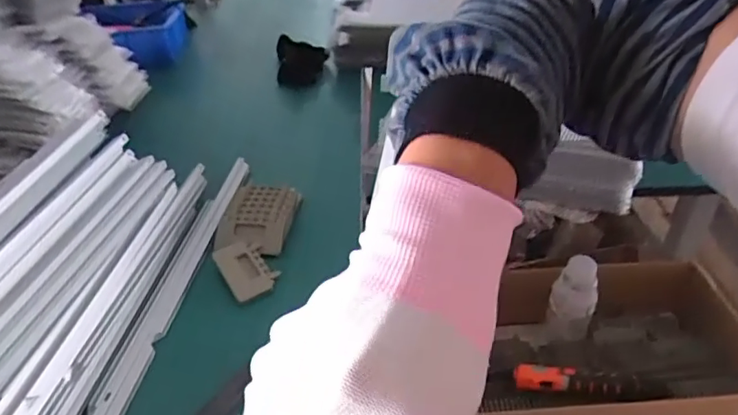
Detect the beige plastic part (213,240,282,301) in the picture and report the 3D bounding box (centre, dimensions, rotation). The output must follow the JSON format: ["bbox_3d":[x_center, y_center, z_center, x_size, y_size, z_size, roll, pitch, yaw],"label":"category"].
[{"bbox_3d":[-0.143,0.071,0.642,0.054,0.010,0.089,-24,42,-23],"label":"beige plastic part"}]

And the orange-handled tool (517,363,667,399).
[{"bbox_3d":[0.313,0.249,0.784,0.201,0.031,0.034,2,39,8],"label":"orange-handled tool"}]

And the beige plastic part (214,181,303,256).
[{"bbox_3d":[-0.141,0.011,0.703,0.089,0.017,0.111,2,39,8],"label":"beige plastic part"}]

